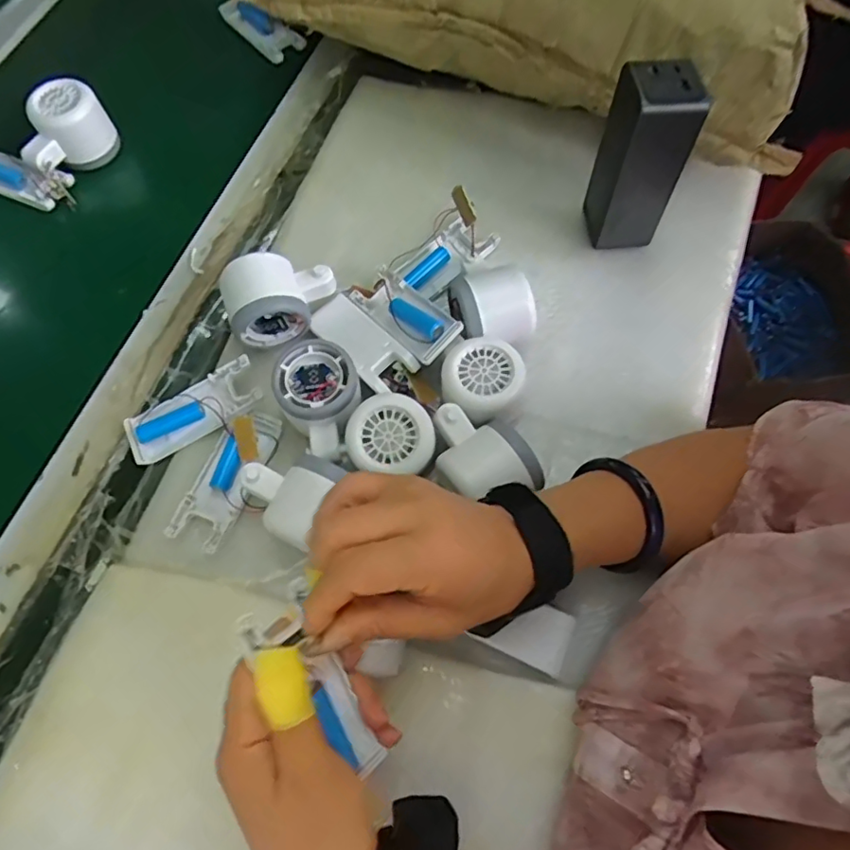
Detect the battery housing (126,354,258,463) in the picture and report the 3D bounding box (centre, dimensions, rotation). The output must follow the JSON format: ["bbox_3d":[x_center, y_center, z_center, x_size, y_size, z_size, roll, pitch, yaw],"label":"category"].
[{"bbox_3d":[-0.171,-0.010,0.430,0.103,0.019,0.040,-31,68,3],"label":"battery housing"}]

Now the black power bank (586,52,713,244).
[{"bbox_3d":[0.157,-0.196,0.427,0.053,0.126,0.054,3,66,3],"label":"black power bank"}]

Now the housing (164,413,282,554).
[{"bbox_3d":[-0.141,0.036,0.415,0.042,0.021,0.103,20,68,10],"label":"housing"}]

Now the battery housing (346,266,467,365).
[{"bbox_3d":[-0.014,-0.086,0.440,0.038,0.016,0.104,-37,56,-14],"label":"battery housing"}]

